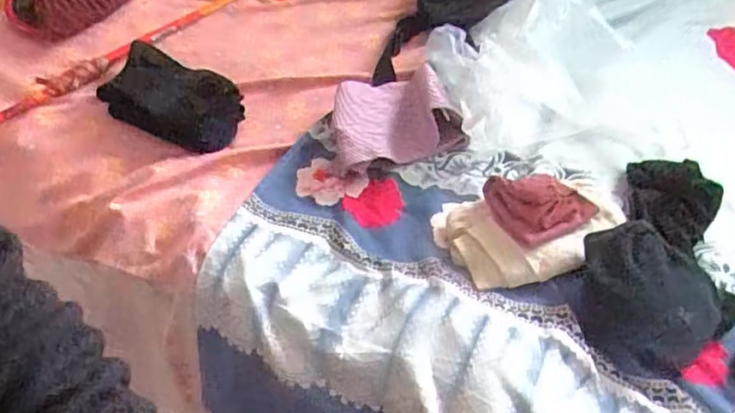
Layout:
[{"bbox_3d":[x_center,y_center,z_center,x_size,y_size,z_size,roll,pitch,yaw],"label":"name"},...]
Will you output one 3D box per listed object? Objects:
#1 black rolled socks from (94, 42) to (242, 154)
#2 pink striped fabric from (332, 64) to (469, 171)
[{"bbox_3d":[-0.242,-0.130,0.783,0.172,0.063,0.096,18,48,10],"label":"black rolled socks"},{"bbox_3d":[0.026,-0.118,0.774,0.164,0.066,0.145,-13,50,-18],"label":"pink striped fabric"}]

